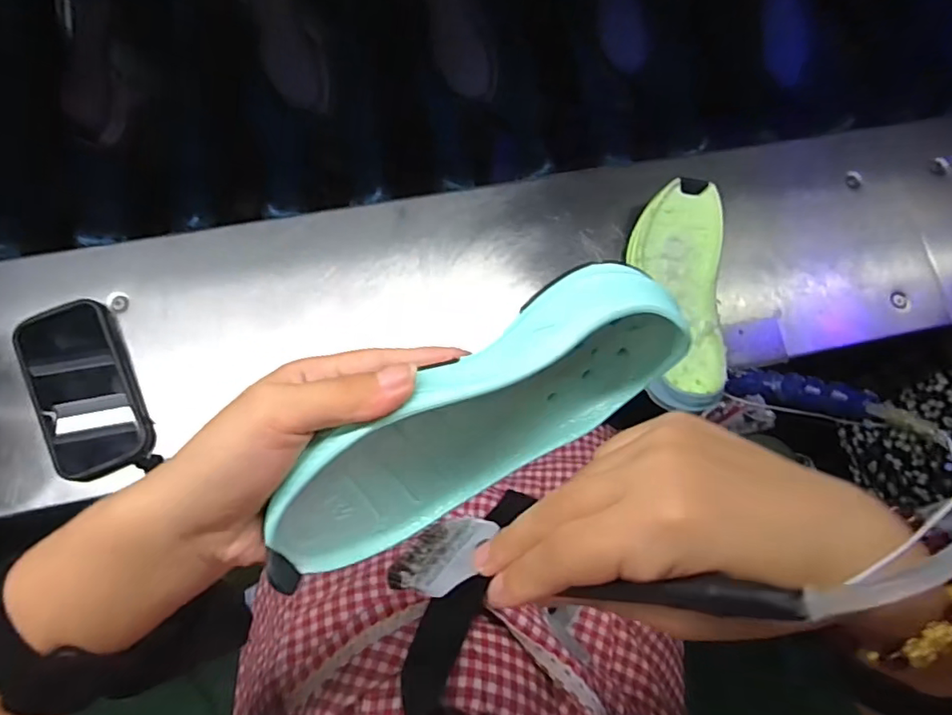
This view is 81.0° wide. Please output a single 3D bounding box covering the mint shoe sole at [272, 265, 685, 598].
[{"bbox_3d":[0.002,0.034,0.251,0.193,0.087,0.029,-30,47,-8],"label":"mint shoe sole"}]

